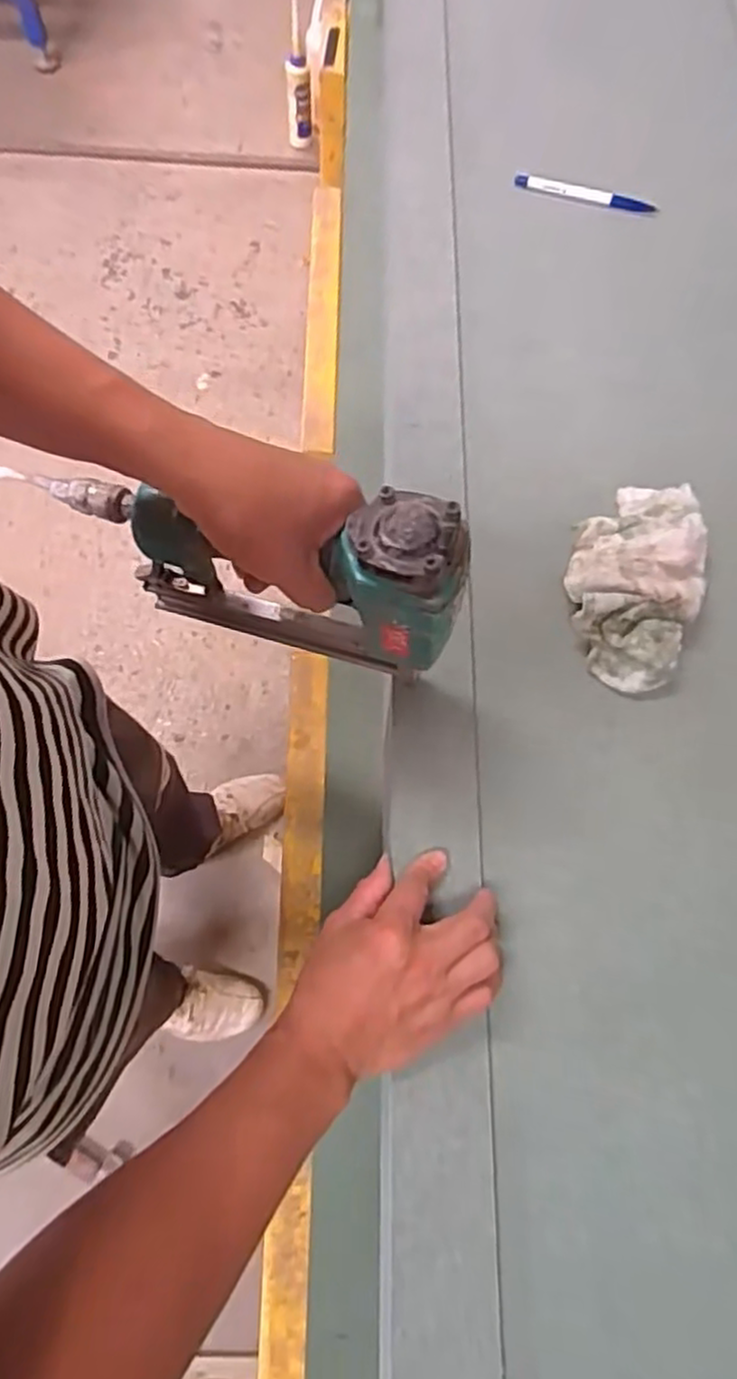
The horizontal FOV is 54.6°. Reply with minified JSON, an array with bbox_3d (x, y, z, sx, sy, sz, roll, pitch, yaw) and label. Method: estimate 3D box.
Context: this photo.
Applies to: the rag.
[{"bbox_3d":[0.207,-0.093,0.548,0.097,0.034,0.176,16,69,2],"label":"rag"}]

